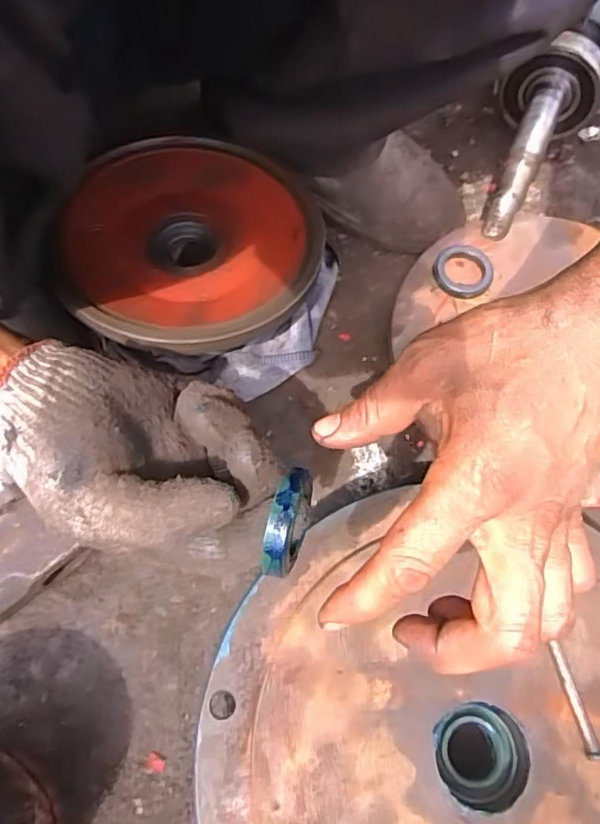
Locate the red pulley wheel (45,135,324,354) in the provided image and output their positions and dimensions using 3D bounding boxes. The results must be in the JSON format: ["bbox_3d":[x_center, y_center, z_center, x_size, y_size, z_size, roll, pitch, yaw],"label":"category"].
[{"bbox_3d":[-0.083,-0.127,0.451,0.187,0.041,0.193,1,66,-2],"label":"red pulley wheel"}]

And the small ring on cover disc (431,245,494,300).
[{"bbox_3d":[0.123,-0.107,0.452,0.040,0.013,0.047,-38,73,-17],"label":"small ring on cover disc"}]

